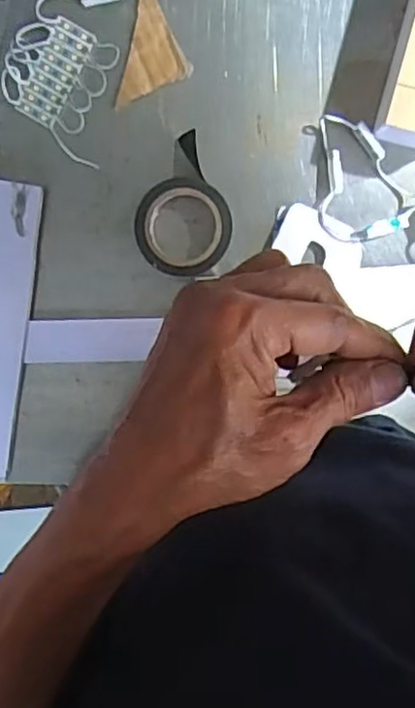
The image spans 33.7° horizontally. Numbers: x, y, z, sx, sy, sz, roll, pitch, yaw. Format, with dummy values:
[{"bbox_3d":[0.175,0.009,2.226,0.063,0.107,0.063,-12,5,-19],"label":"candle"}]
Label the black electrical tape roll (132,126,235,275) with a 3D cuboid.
[{"bbox_3d":[-0.019,-0.090,0.435,0.060,0.019,0.080,-26,95,5],"label":"black electrical tape roll"}]

